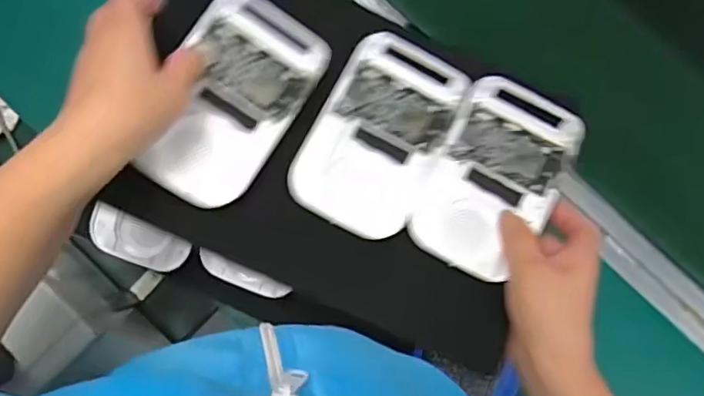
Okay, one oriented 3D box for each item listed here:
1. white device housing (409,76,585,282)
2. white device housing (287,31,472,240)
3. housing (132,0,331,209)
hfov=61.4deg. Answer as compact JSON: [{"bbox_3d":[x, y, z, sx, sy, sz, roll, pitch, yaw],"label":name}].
[{"bbox_3d":[0.122,-0.016,0.497,0.104,0.022,0.170,28,72,1],"label":"white device housing"},{"bbox_3d":[0.024,-0.054,0.493,0.105,0.017,0.170,28,70,-2],"label":"white device housing"},{"bbox_3d":[-0.094,-0.078,0.468,0.102,0.023,0.170,30,78,-8],"label":"housing"}]

